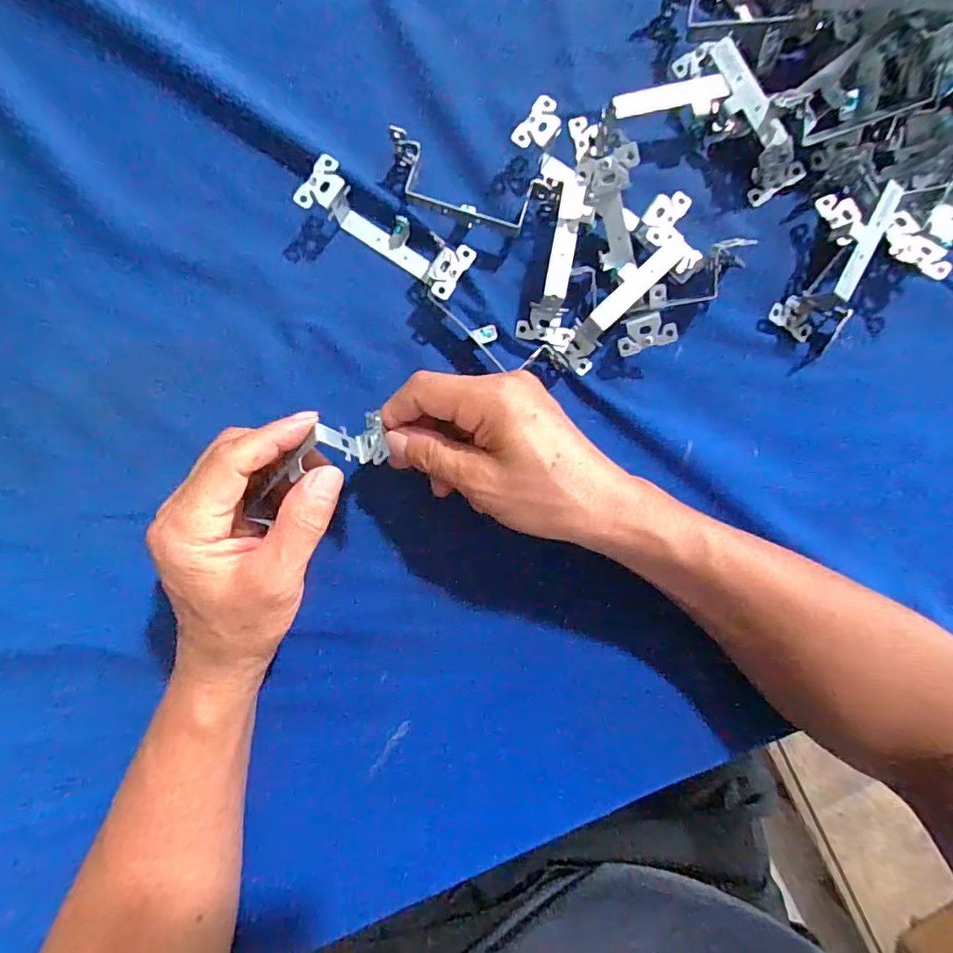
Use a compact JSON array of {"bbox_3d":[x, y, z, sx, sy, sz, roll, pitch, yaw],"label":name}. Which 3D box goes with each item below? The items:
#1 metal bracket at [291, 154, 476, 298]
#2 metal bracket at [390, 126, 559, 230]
[{"bbox_3d":[-0.052,-0.143,0.308,0.104,0.027,0.031,34,88,0],"label":"metal bracket"},{"bbox_3d":[-0.005,-0.171,0.310,0.101,0.030,0.031,18,88,-1],"label":"metal bracket"}]

